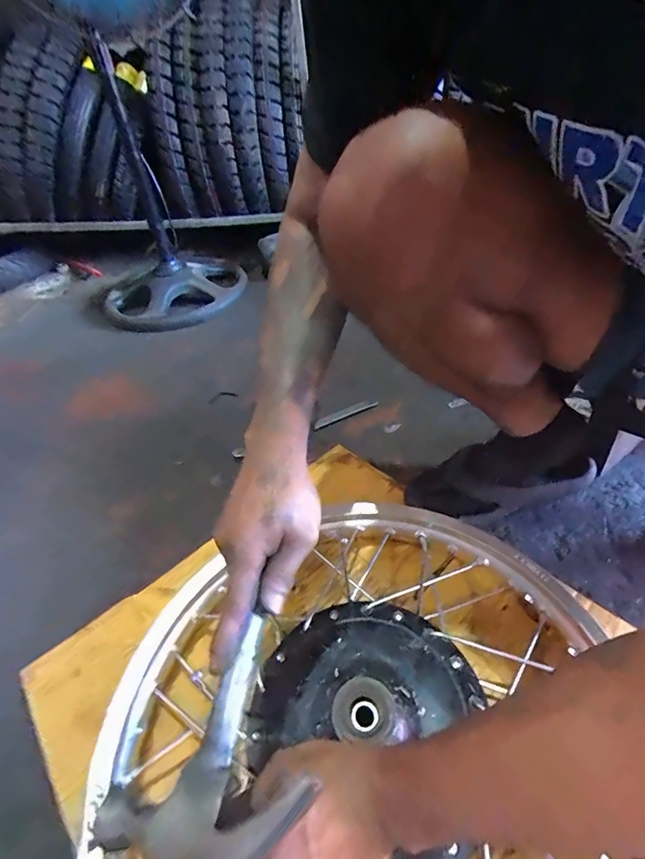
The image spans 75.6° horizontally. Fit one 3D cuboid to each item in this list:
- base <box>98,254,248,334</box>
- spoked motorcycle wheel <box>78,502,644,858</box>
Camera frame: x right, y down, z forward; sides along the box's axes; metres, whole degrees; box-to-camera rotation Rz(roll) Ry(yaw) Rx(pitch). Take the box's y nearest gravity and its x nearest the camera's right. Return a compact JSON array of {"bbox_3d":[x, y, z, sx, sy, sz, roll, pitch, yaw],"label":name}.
[{"bbox_3d":[-0.420,-0.418,1.187,0.374,0.107,0.376,-5,42,4],"label":"base"},{"bbox_3d":[0.025,0.258,0.356,0.405,0.087,0.432,-4,40,3],"label":"spoked motorcycle wheel"}]

